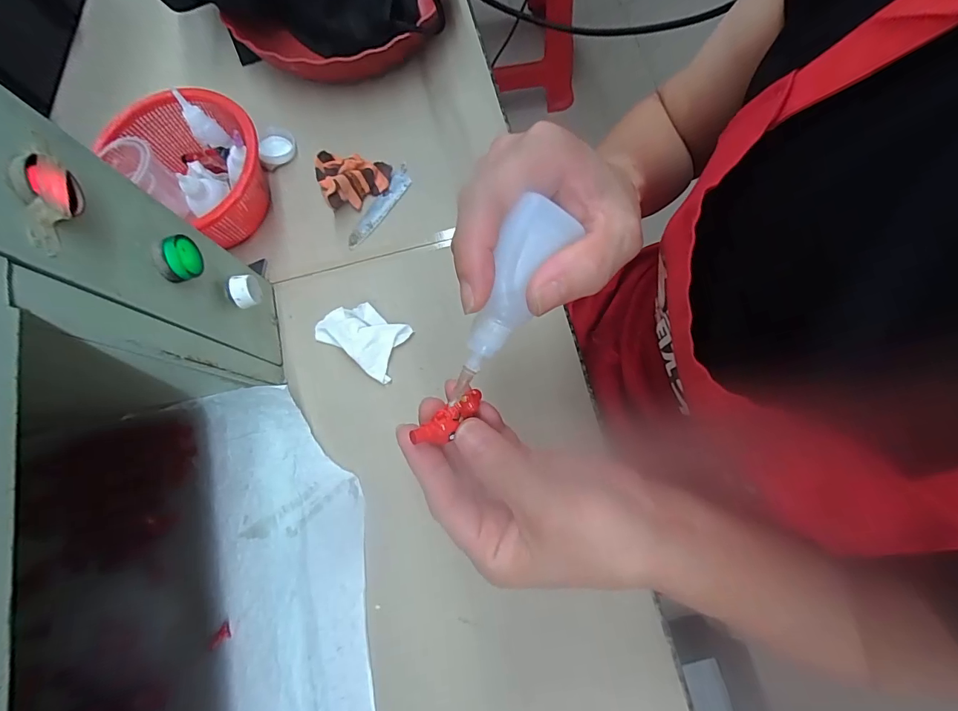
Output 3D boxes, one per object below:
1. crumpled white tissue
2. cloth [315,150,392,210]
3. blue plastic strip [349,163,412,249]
[{"bbox_3d":[-0.110,-0.018,0.410,0.081,0.019,0.055,25,78,9],"label":"crumpled white tissue"},{"bbox_3d":[-0.128,-0.185,0.444,0.069,0.034,0.063,-25,76,-4],"label":"cloth"},{"bbox_3d":[-0.099,-0.151,0.447,0.020,0.007,0.100,32,79,10],"label":"blue plastic strip"}]

